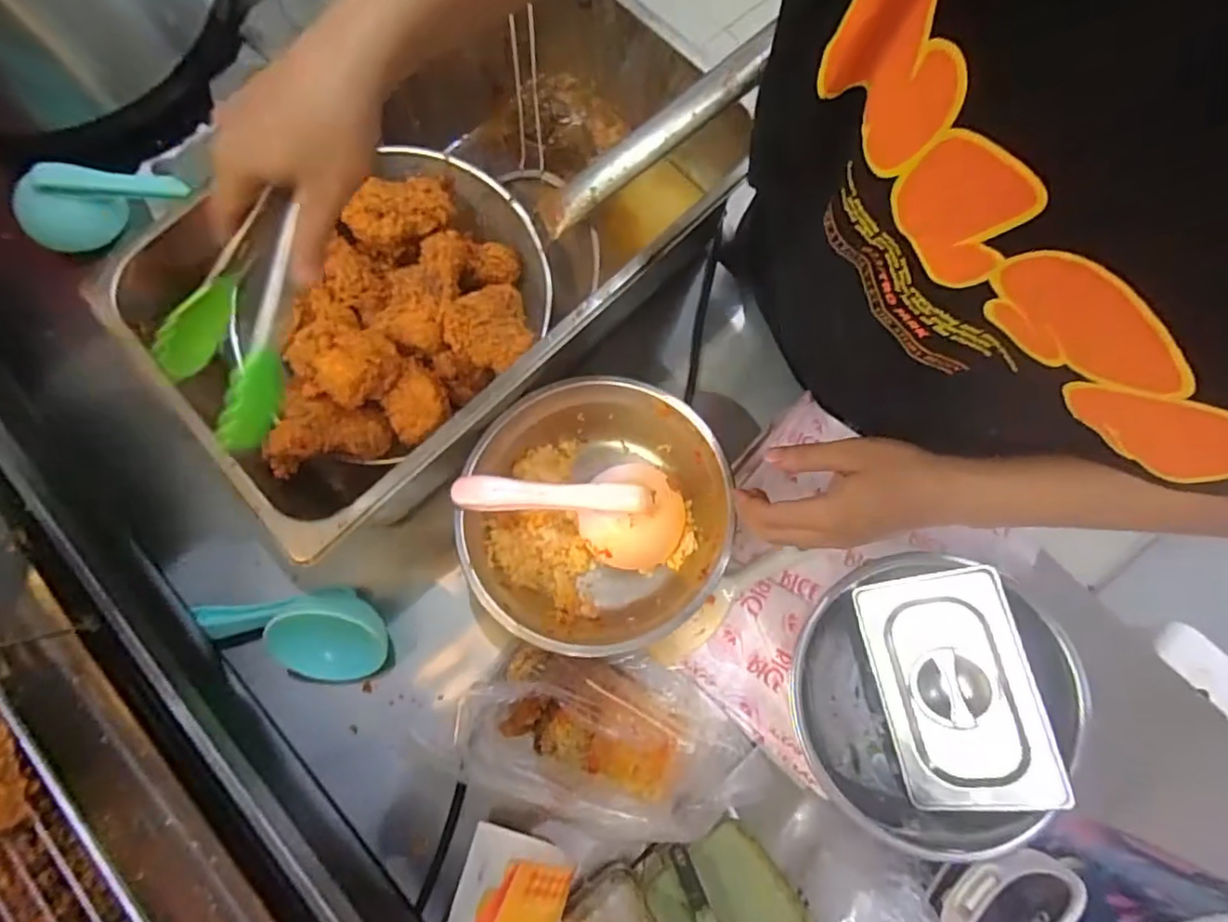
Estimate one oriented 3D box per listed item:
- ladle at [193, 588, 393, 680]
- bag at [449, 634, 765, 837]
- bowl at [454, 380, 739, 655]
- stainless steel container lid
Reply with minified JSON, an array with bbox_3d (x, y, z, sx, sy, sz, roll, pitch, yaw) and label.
[{"bbox_3d":[-0.290,0.155,0.539,0.174,0.060,0.084,-9,77,-1],"label":"ladle"},{"bbox_3d":[0.000,0.221,0.502,0.242,0.073,0.117,15,78,5],"label":"bag"},{"bbox_3d":[-0.013,0.048,0.547,0.211,0.087,0.224,0,77,1],"label":"bowl"},{"bbox_3d":[0.273,0.182,0.495,0.111,0.016,0.178,-17,77,27],"label":"stainless steel container lid"}]

